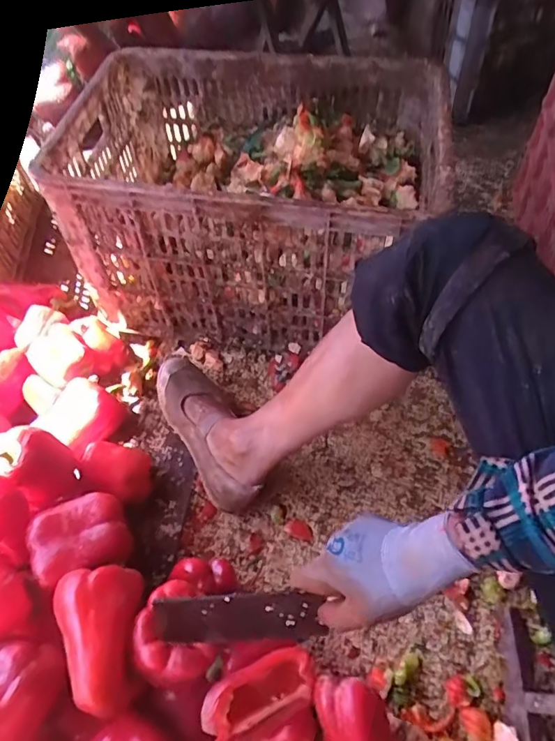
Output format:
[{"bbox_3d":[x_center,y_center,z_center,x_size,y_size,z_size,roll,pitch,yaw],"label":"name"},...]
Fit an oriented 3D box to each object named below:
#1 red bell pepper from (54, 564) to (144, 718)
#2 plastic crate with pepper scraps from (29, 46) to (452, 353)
[{"bbox_3d":[-0.165,0.251,0.499,0.073,0.060,0.124,-20,59,-9],"label":"red bell pepper"},{"bbox_3d":[-0.022,-0.260,0.800,0.500,0.294,0.342,7,58,8],"label":"plastic crate with pepper scraps"}]

